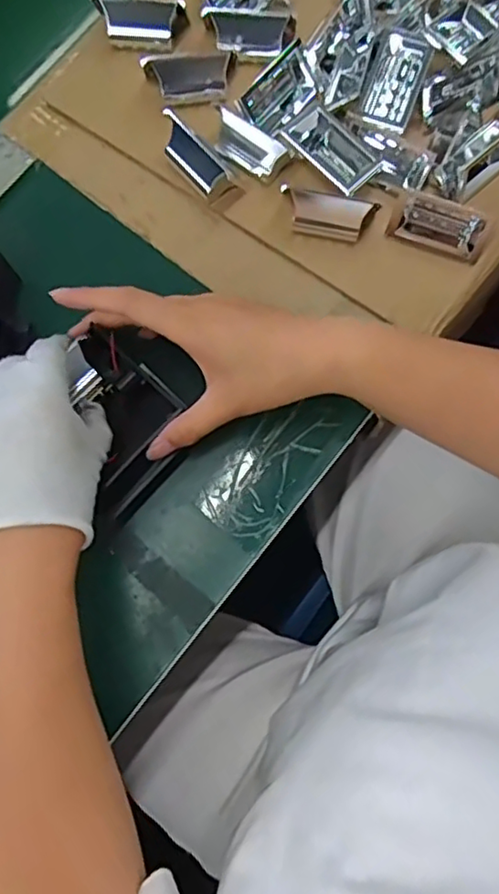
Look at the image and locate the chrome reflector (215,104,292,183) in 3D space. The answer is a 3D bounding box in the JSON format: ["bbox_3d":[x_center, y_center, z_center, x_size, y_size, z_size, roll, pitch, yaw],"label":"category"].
[{"bbox_3d":[0.000,-0.207,0.426,0.059,0.018,0.029,40,81,5],"label":"chrome reflector"}]

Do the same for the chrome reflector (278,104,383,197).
[{"bbox_3d":[0.055,-0.206,0.429,0.069,0.014,0.035,43,82,6],"label":"chrome reflector"}]

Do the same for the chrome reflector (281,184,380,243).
[{"bbox_3d":[0.051,-0.154,0.414,0.060,0.027,0.020,14,80,1],"label":"chrome reflector"}]

